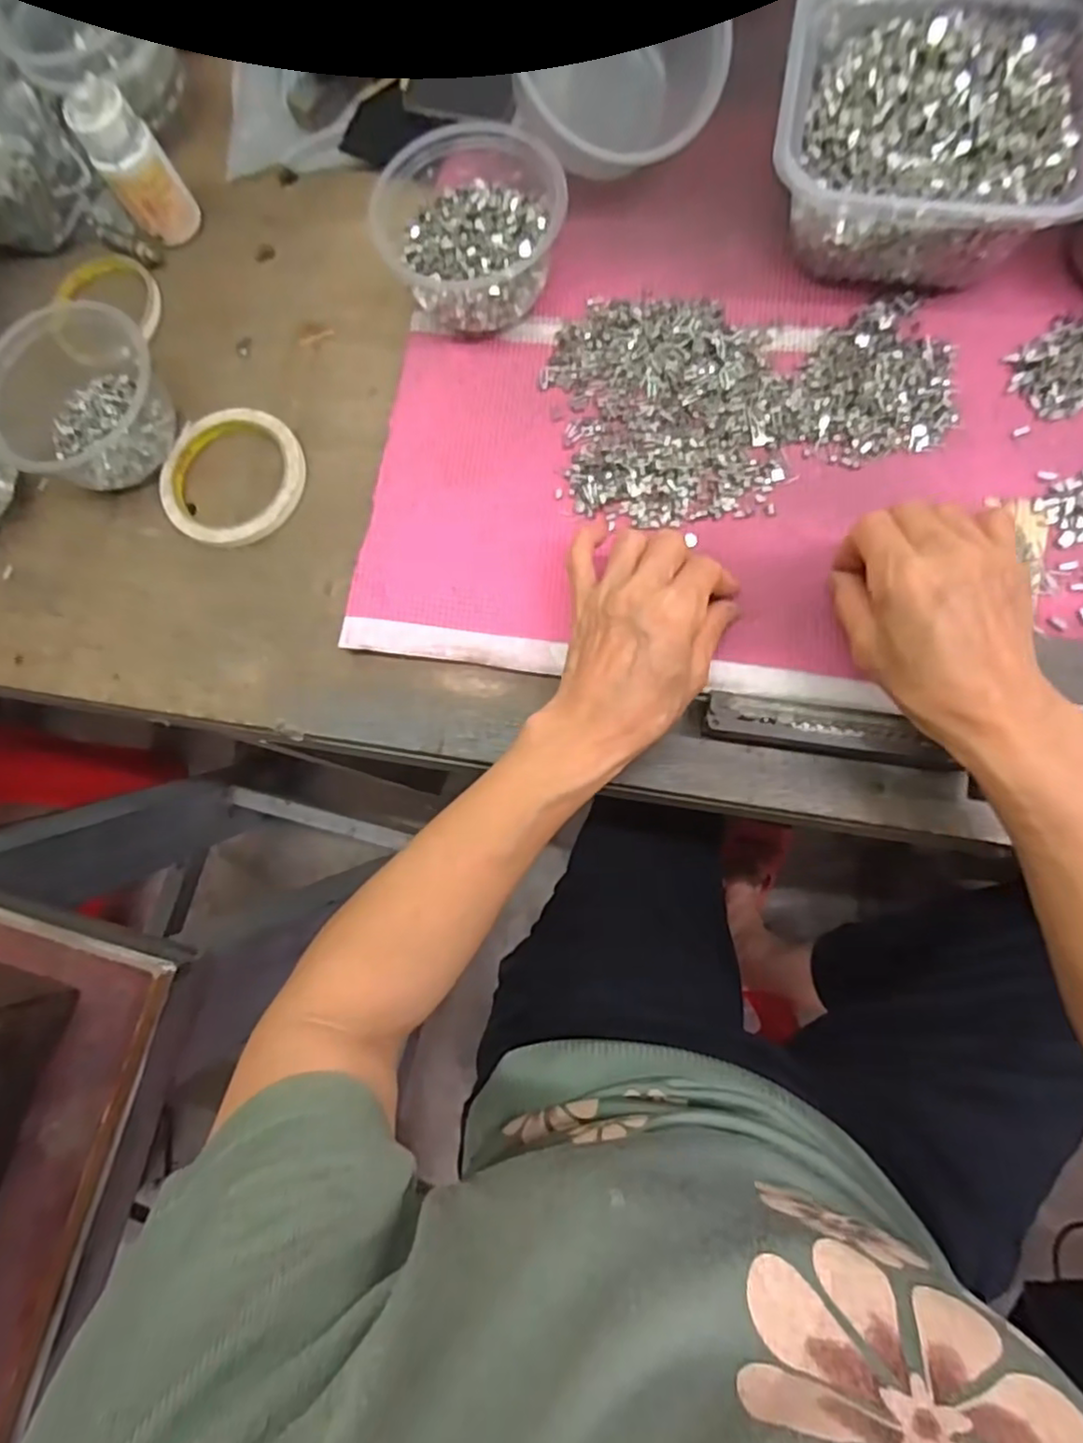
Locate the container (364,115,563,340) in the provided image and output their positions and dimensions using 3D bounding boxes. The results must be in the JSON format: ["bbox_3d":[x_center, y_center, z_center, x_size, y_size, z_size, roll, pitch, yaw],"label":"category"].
[{"bbox_3d":[-0.046,-0.316,0.425,0.109,0.057,0.119,-1,79,6],"label":"container"}]

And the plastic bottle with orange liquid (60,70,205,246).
[{"bbox_3d":[-0.281,-0.385,0.467,0.043,0.080,0.044,-1,79,6],"label":"plastic bottle with orange liquid"}]

